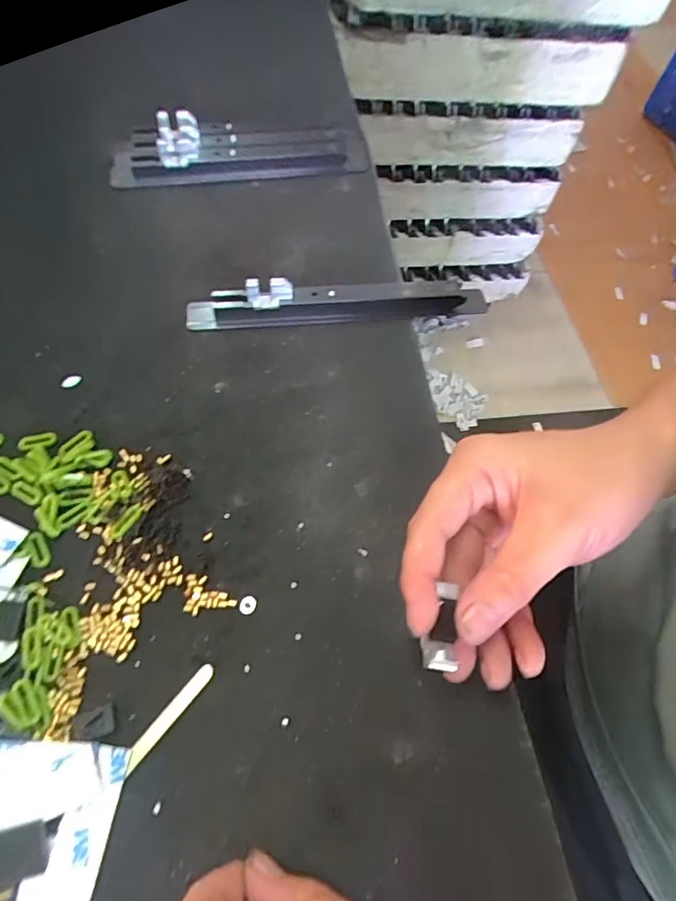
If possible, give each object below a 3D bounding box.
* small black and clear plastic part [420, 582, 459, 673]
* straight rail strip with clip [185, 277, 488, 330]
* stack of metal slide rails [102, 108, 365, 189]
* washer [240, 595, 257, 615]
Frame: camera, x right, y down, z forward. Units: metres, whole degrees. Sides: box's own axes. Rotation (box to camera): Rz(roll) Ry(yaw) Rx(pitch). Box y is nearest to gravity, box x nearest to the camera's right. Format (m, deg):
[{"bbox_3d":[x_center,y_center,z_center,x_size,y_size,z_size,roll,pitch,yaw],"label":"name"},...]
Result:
[{"bbox_3d":[0.048,0.079,0.224,0.013,0.009,0.038,16,71,5],"label":"small black and clear plastic part"},{"bbox_3d":[0.002,-0.103,0.336,0.203,0.030,0.019,-5,61,-7],"label":"straight rail strip with clip"},{"bbox_3d":[-0.079,-0.251,0.412,0.209,0.034,0.053,-8,62,-9],"label":"stack of metal slide rails"},{"bbox_3d":[-0.045,0.077,0.248,0.008,0.004,0.009,7,61,-1],"label":"washer"}]

